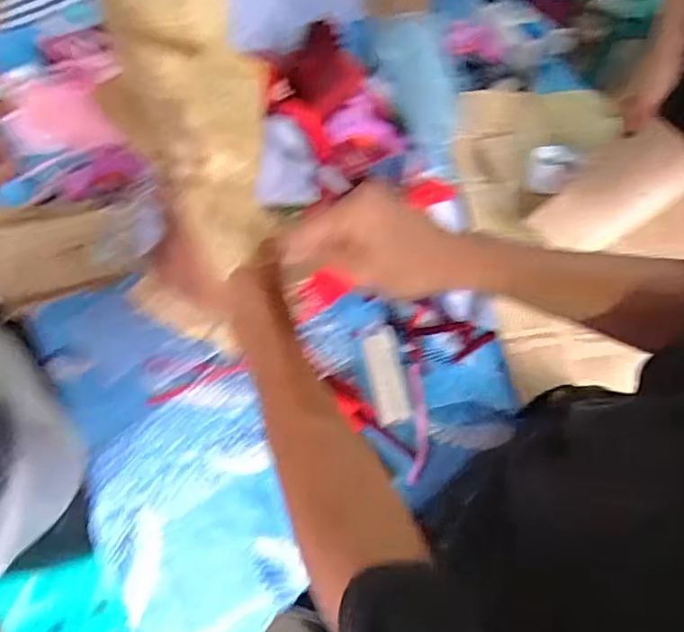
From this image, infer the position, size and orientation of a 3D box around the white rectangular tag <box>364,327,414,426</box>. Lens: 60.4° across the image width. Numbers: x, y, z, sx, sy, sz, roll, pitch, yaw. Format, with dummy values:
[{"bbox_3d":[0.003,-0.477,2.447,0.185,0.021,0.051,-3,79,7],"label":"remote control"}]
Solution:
[{"bbox_3d":[0.058,0.075,0.740,0.044,0.017,0.120,-10,67,-2],"label":"white rectangular tag"}]

